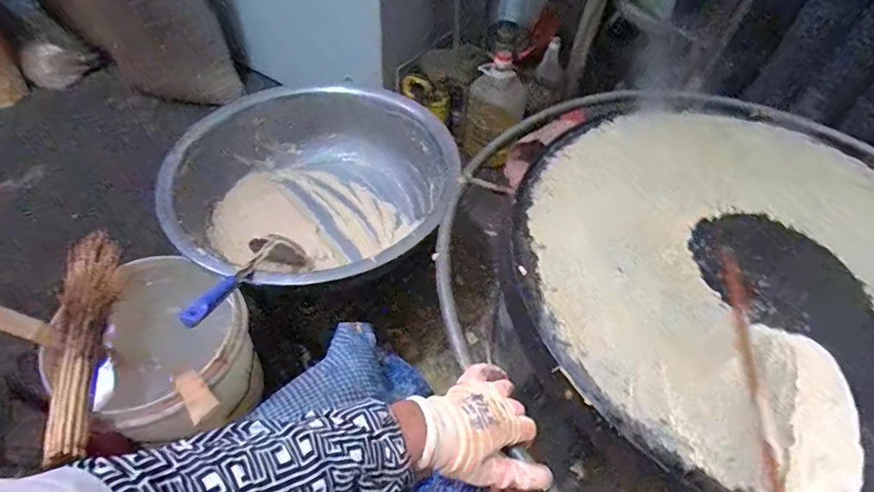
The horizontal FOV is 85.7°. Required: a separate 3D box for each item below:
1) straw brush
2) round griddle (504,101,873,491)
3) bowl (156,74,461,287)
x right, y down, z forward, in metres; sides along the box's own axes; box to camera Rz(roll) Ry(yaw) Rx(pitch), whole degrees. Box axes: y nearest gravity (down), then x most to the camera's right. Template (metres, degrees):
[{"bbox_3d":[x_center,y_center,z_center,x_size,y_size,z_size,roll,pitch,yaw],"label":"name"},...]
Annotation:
[{"bbox_3d":[-0.508,0.123,0.679,0.061,0.067,0.342,-12,52,-13],"label":"straw brush"},{"bbox_3d":[0.406,0.027,0.589,0.616,0.041,0.594,2,50,-2],"label":"round griddle"},{"bbox_3d":[-0.253,-0.122,0.995,0.545,0.183,0.563,2,50,-2],"label":"bowl"}]

